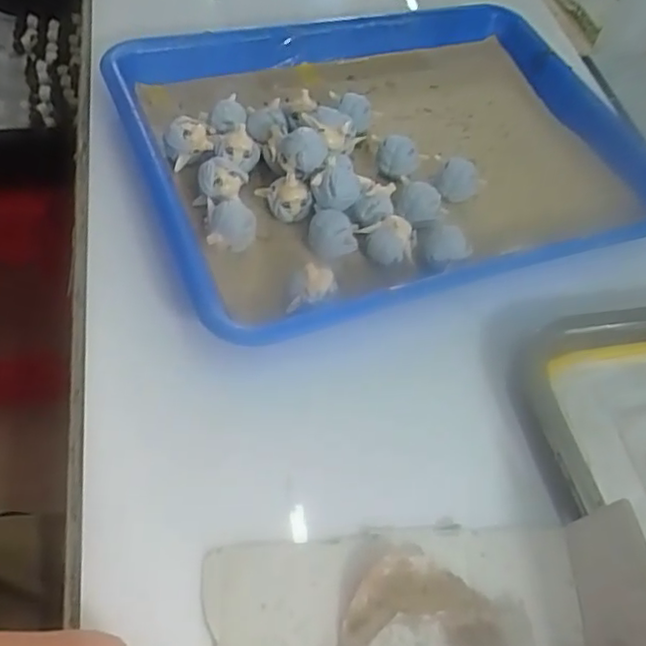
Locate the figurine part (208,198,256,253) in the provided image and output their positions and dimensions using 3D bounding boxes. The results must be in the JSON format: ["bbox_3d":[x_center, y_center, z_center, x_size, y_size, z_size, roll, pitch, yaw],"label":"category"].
[{"bbox_3d":[-0.051,-0.055,0.359,0.026,0.020,0.027,4,57,-6],"label":"figurine part"}]

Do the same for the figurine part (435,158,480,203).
[{"bbox_3d":[0.085,-0.089,0.403,0.025,0.023,0.021,21,56,5],"label":"figurine part"}]

